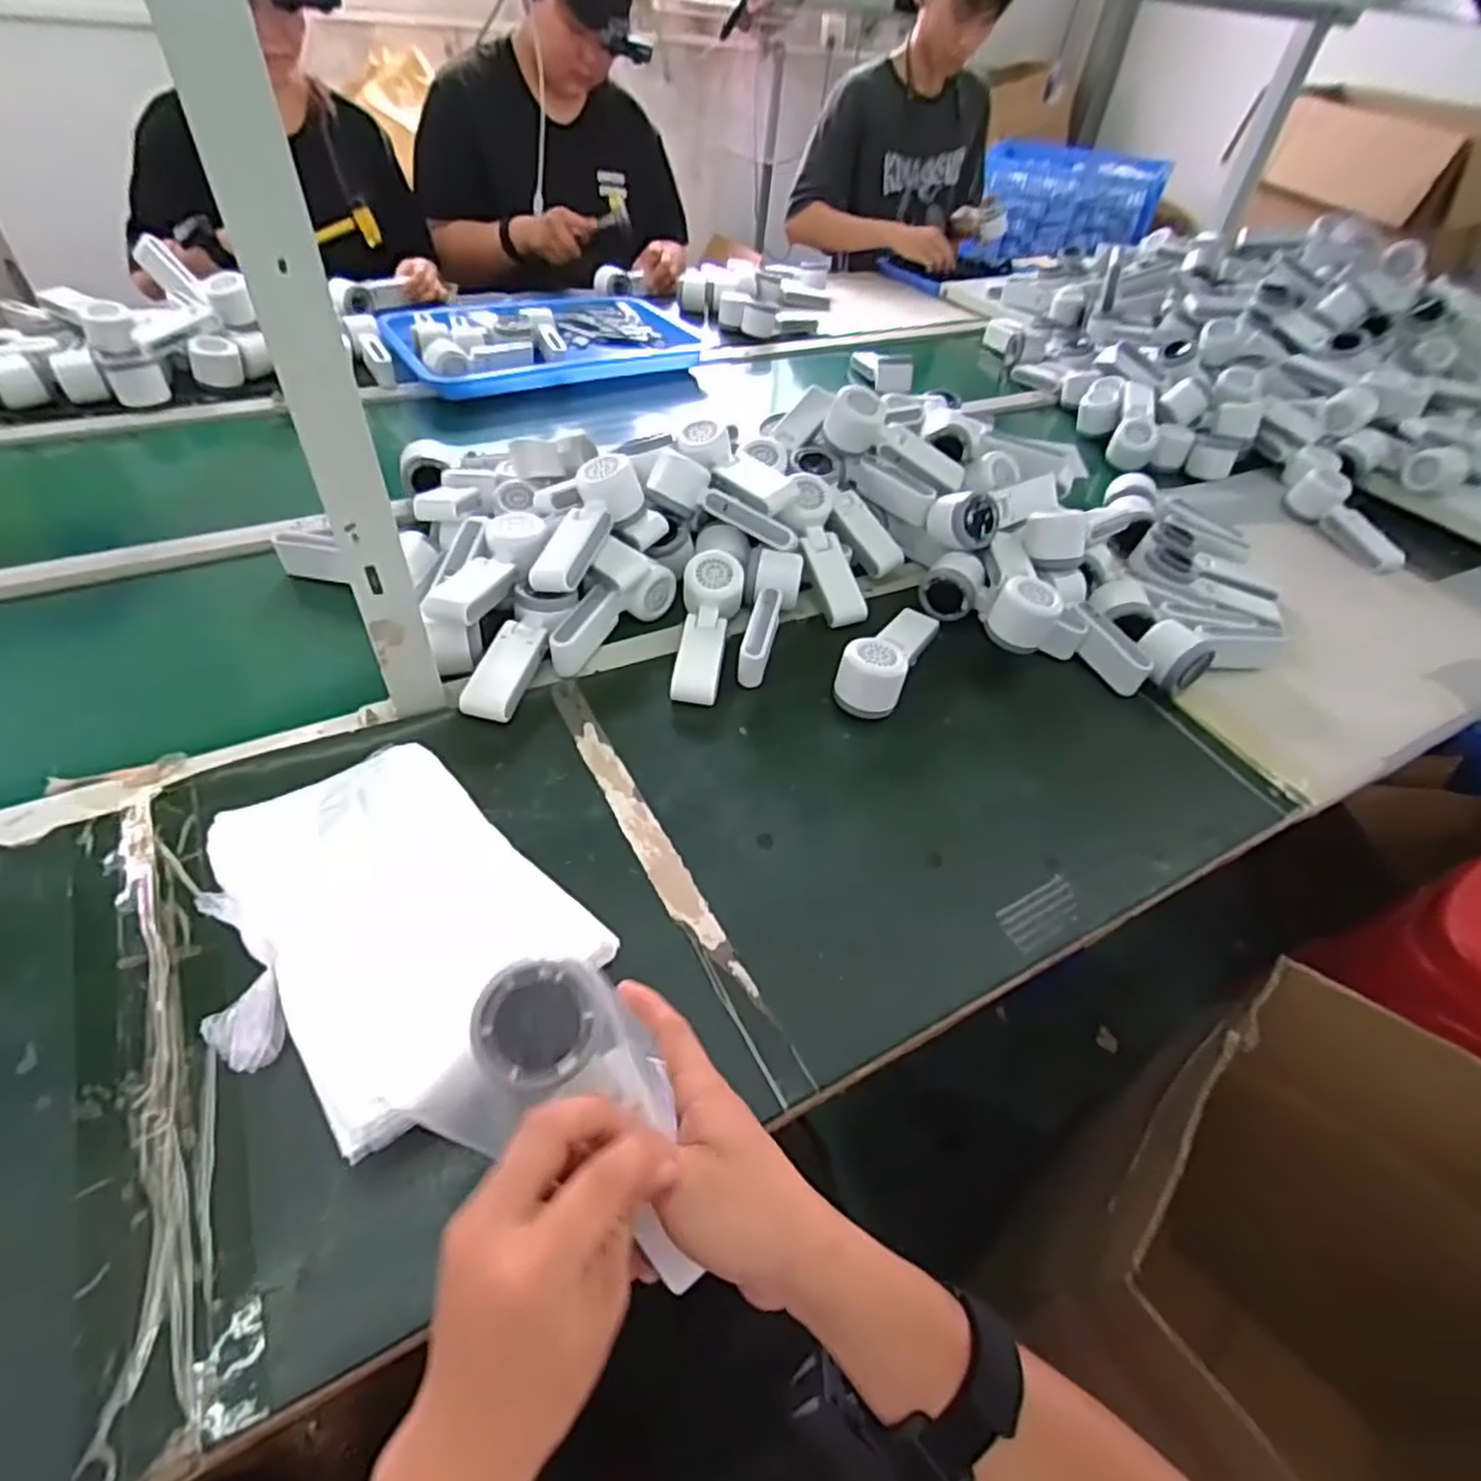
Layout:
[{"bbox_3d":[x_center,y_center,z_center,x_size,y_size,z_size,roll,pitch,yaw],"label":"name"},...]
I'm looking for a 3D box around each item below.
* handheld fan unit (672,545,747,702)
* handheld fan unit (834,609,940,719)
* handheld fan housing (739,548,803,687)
[{"bbox_3d":[-0.033,-0.105,0.712,0.058,0.039,0.166,8,65,1],"label":"handheld fan unit"},{"bbox_3d":[0.143,-0.087,0.717,0.059,0.055,0.166,23,48,15],"label":"handheld fan unit"},{"bbox_3d":[0.024,-0.119,0.731,0.055,0.059,0.161,11,61,4],"label":"handheld fan housing"}]

